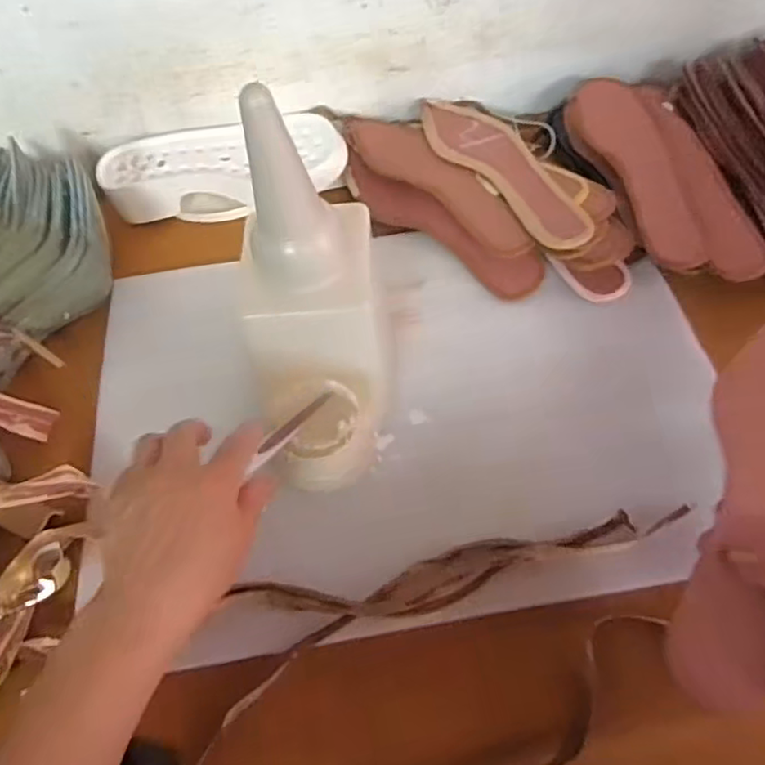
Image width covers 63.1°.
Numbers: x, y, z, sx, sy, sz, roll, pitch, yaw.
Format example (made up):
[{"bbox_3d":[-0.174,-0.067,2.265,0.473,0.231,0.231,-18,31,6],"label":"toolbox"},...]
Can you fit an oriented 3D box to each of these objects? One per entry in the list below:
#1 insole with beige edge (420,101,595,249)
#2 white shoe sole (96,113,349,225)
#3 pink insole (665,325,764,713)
[{"bbox_3d":[0.117,-0.211,0.607,0.072,0.013,0.247,-25,58,-12],"label":"insole with beige edge"},{"bbox_3d":[-0.164,-0.225,0.667,0.252,0.056,0.095,-6,56,1],"label":"white shoe sole"},{"bbox_3d":[0.224,0.061,0.366,0.072,0.020,0.246,20,71,17],"label":"pink insole"}]

